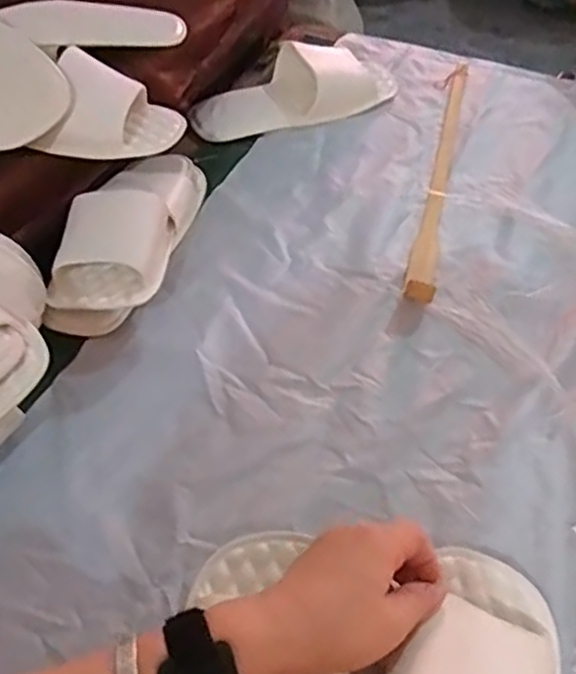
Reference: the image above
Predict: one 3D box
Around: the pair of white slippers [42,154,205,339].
[{"bbox_3d":[-0.148,-0.104,0.626,0.094,0.073,0.224,7,49,5],"label":"pair of white slippers"}]

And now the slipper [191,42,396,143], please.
[{"bbox_3d":[0.010,-0.304,0.821,0.266,0.046,0.101,-21,52,-18],"label":"slipper"}]

